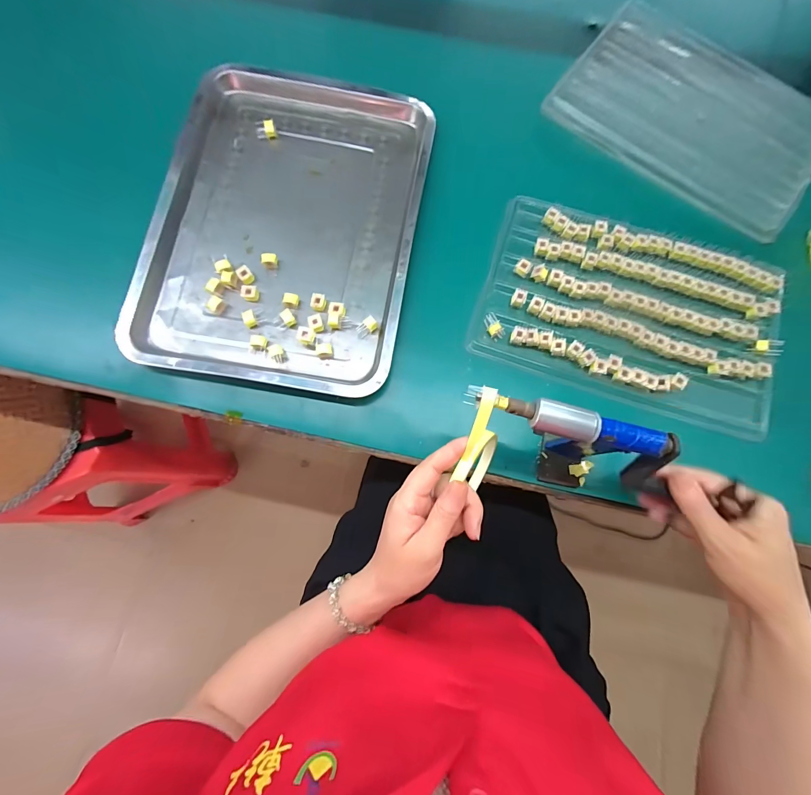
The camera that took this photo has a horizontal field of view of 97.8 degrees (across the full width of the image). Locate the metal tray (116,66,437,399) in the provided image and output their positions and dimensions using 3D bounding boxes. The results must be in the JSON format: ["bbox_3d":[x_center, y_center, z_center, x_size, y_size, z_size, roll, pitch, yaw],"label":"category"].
[{"bbox_3d":[-0.137,-0.209,0.421,0.298,0.033,0.402,10,78,1],"label":"metal tray"}]

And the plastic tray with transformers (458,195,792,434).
[{"bbox_3d":[0.251,-0.101,0.396,0.322,0.017,0.202,18,78,3],"label":"plastic tray with transformers"}]

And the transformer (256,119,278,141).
[{"bbox_3d":[-0.173,-0.332,0.441,0.025,0.020,0.013,-23,80,-6],"label":"transformer"}]

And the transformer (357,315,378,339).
[{"bbox_3d":[-0.042,-0.077,0.387,0.024,0.016,0.014,-27,80,-7],"label":"transformer"}]

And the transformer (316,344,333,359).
[{"bbox_3d":[-0.088,-0.050,0.383,0.017,0.010,0.014,-8,79,-3],"label":"transformer"}]

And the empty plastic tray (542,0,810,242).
[{"bbox_3d":[0.368,-0.361,0.456,0.325,0.031,0.223,35,80,6],"label":"empty plastic tray"}]

